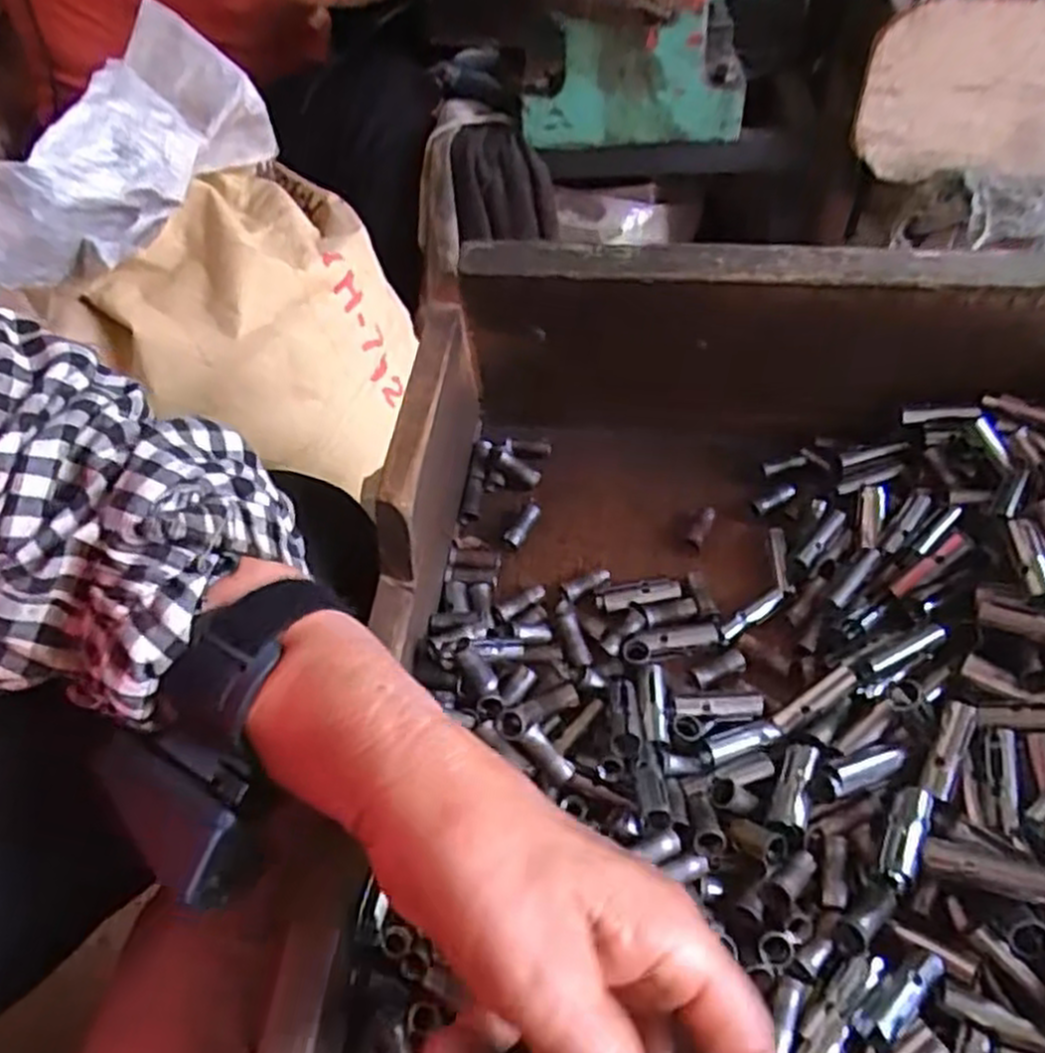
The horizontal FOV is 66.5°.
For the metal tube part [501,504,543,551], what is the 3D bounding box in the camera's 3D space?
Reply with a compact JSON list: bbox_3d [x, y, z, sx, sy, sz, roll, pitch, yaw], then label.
[{"bbox_3d":[0.000,0.000,0.404,0.009,0.009,0.027,33,85,27],"label":"metal tube part"}]

